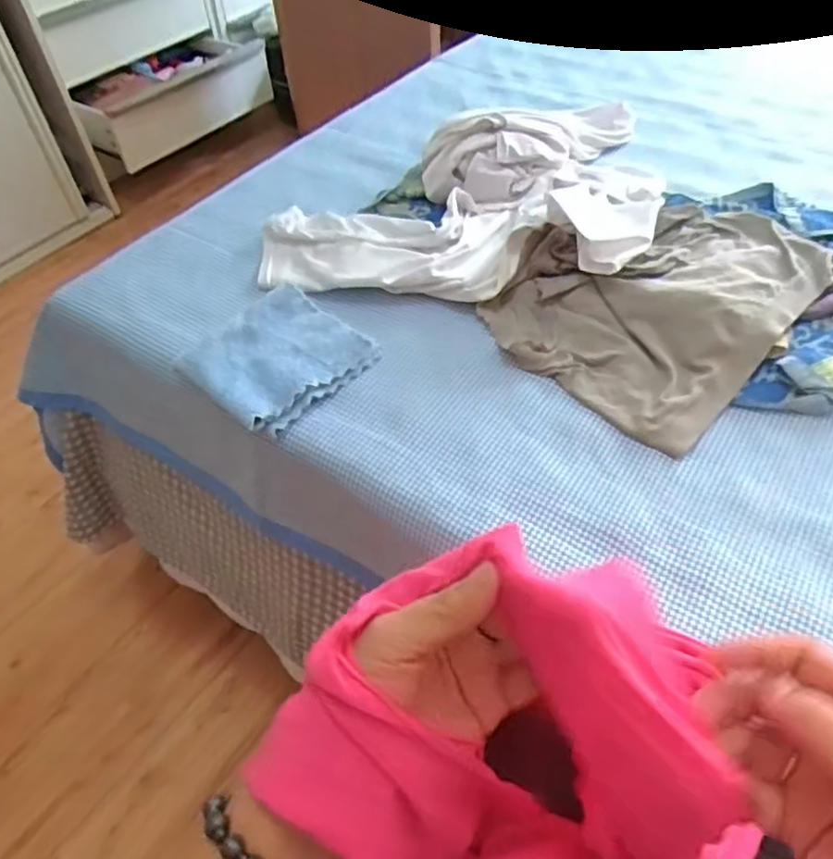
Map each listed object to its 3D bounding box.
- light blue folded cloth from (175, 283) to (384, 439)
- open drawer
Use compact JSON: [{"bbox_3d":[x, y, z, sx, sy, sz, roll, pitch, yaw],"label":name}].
[{"bbox_3d":[-0.130,-0.068,0.643,0.129,0.028,0.144,33,58,30],"label":"light blue folded cloth"},{"bbox_3d":[-0.592,-0.791,1.638,0.161,0.183,0.533,23,54,23],"label":"open drawer"}]

